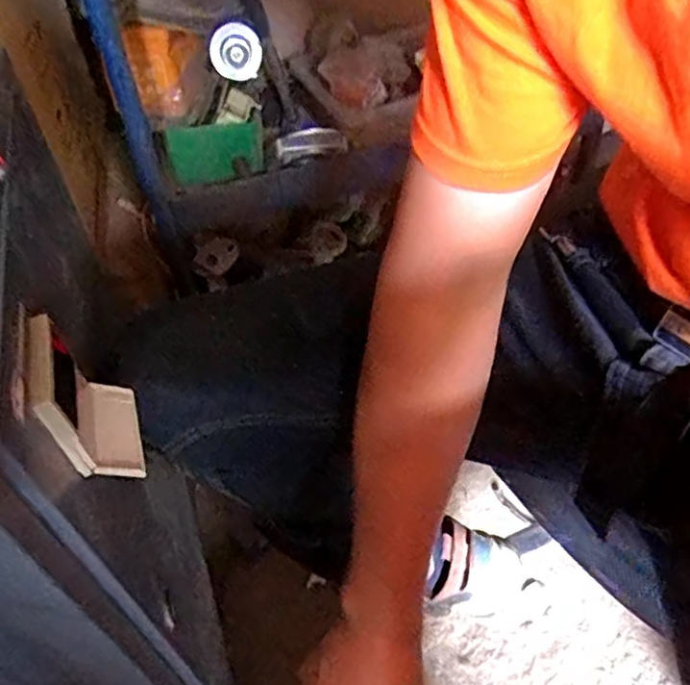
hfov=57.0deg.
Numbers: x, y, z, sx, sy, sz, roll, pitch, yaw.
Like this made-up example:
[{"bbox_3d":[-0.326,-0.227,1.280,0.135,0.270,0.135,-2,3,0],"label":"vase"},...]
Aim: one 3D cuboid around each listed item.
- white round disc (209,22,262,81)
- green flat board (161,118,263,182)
[{"bbox_3d":[-0.108,-0.285,0.629,0.050,0.052,0.011,-18,48,-13],"label":"white round disc"},{"bbox_3d":[-0.152,-0.226,0.751,0.105,0.061,0.012,-12,25,-11],"label":"green flat board"}]

